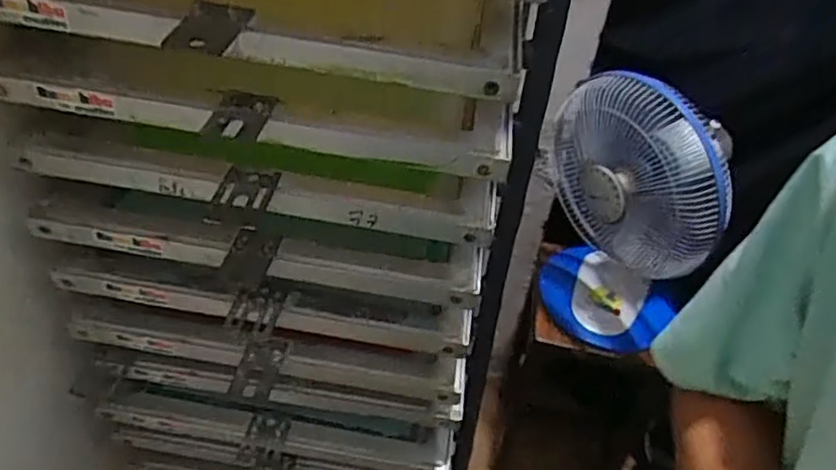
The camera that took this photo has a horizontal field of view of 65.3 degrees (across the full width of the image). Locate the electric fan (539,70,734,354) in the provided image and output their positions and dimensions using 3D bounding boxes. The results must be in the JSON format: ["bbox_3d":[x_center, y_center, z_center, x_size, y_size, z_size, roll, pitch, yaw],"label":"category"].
[{"bbox_3d":[0.368,-0.058,1.165,0.279,0.493,0.285,14,41,12],"label":"electric fan"}]

